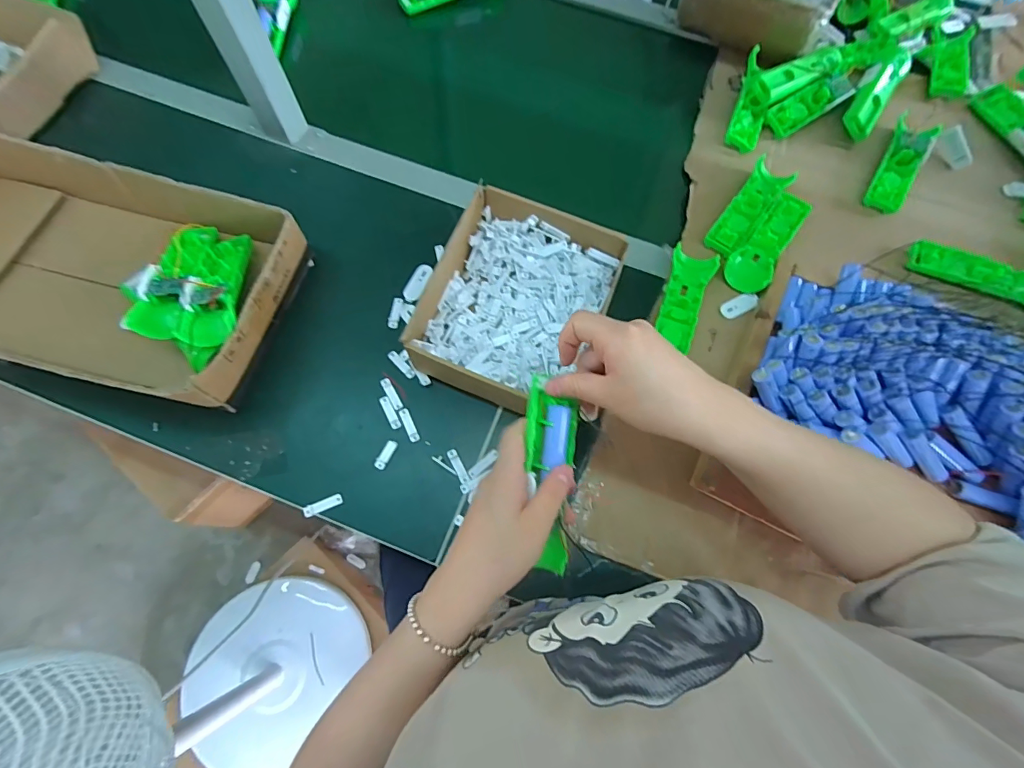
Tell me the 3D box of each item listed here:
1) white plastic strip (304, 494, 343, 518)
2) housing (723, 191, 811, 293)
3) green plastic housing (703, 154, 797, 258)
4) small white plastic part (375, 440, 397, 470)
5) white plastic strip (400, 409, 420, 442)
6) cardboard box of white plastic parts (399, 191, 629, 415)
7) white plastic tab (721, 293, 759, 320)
[{"bbox_3d":[-0.190,0.122,0.457,0.038,0.004,0.011,-22,73,-9],"label":"white plastic strip"},{"bbox_3d":[0.317,-0.175,0.558,0.050,0.027,0.154,38,74,11],"label":"housing"},{"bbox_3d":[0.302,-0.223,0.579,0.050,0.023,0.170,34,74,10],"label":"green plastic housing"},{"bbox_3d":[-0.132,0.074,0.474,0.013,0.004,0.032,26,72,7],"label":"small white plastic part"},{"bbox_3d":[-0.110,0.043,0.485,0.010,0.004,0.039,-25,74,-10],"label":"white plastic strip"},{"bbox_3d":[0.009,-0.089,0.499,0.185,0.066,0.220,20,72,5],"label":"cardboard box of white plastic parts"},{"bbox_3d":[0.269,-0.094,0.536,0.043,0.007,0.022,-24,74,-9],"label":"white plastic tab"}]

